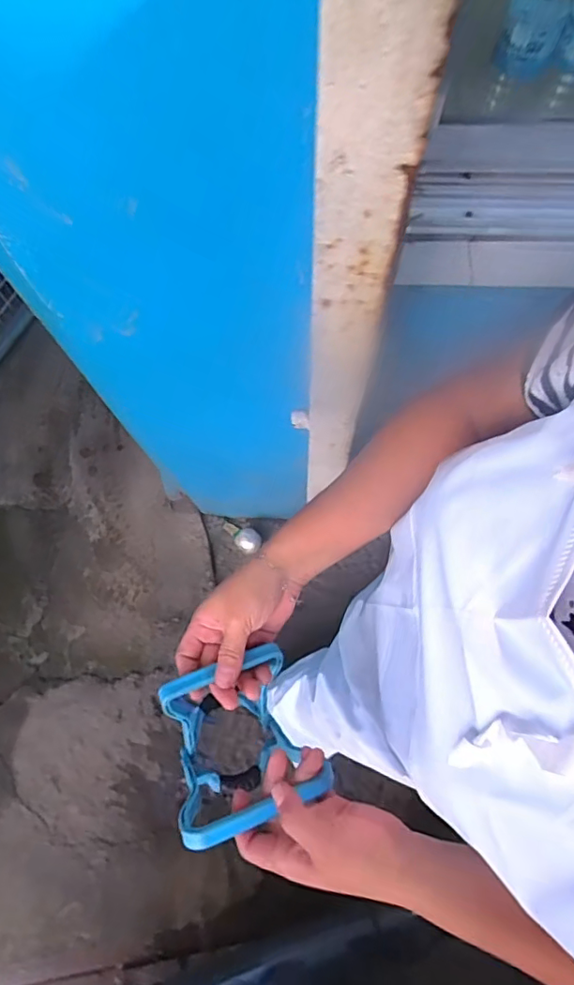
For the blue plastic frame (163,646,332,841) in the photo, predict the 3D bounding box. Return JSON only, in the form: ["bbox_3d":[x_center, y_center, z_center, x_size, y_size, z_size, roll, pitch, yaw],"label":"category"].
[{"bbox_3d":[-0.039,0.206,0.455,0.123,0.118,0.118,-18,74,-4],"label":"blue plastic frame"}]

